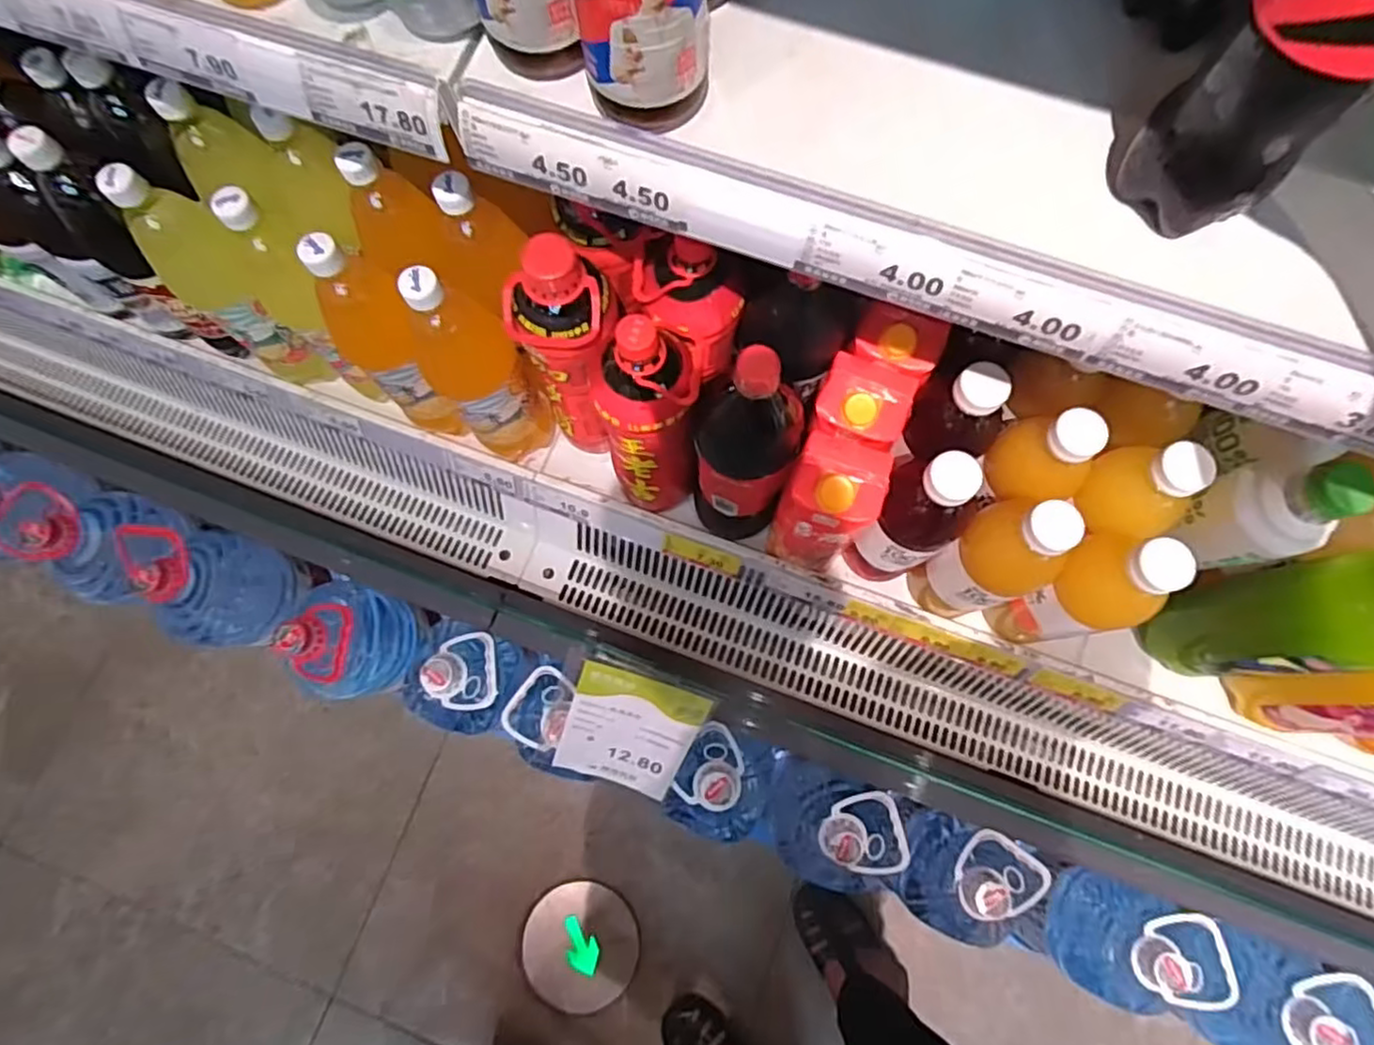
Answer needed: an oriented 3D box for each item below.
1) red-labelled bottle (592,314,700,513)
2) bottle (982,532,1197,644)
[{"bbox_3d":[-0.031,-0.085,0.617,0.079,0.295,0.075,-10,76,-1],"label":"red-labelled bottle"},{"bbox_3d":[0.349,0.061,0.601,0.071,0.230,0.074,-15,76,-3],"label":"bottle"}]

